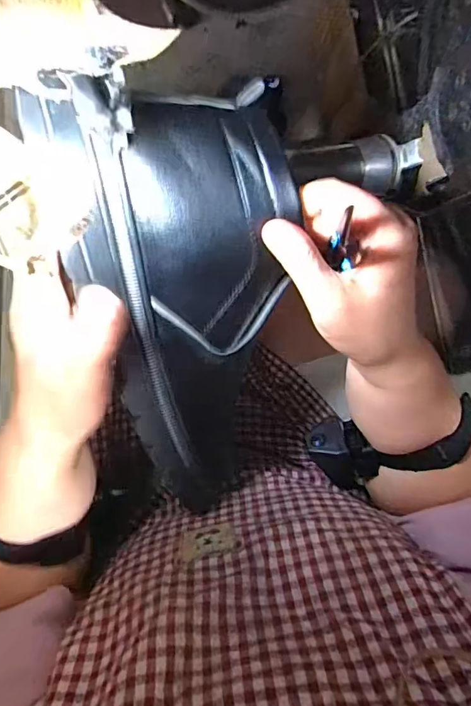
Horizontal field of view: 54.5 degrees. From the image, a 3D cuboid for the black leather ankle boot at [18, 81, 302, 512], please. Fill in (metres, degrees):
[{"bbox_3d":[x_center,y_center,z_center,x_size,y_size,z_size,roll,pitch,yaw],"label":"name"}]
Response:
[{"bbox_3d":[-0.028,-0.015,0.268,0.118,0.032,0.233,-12,122,-15],"label":"black leather ankle boot"}]

